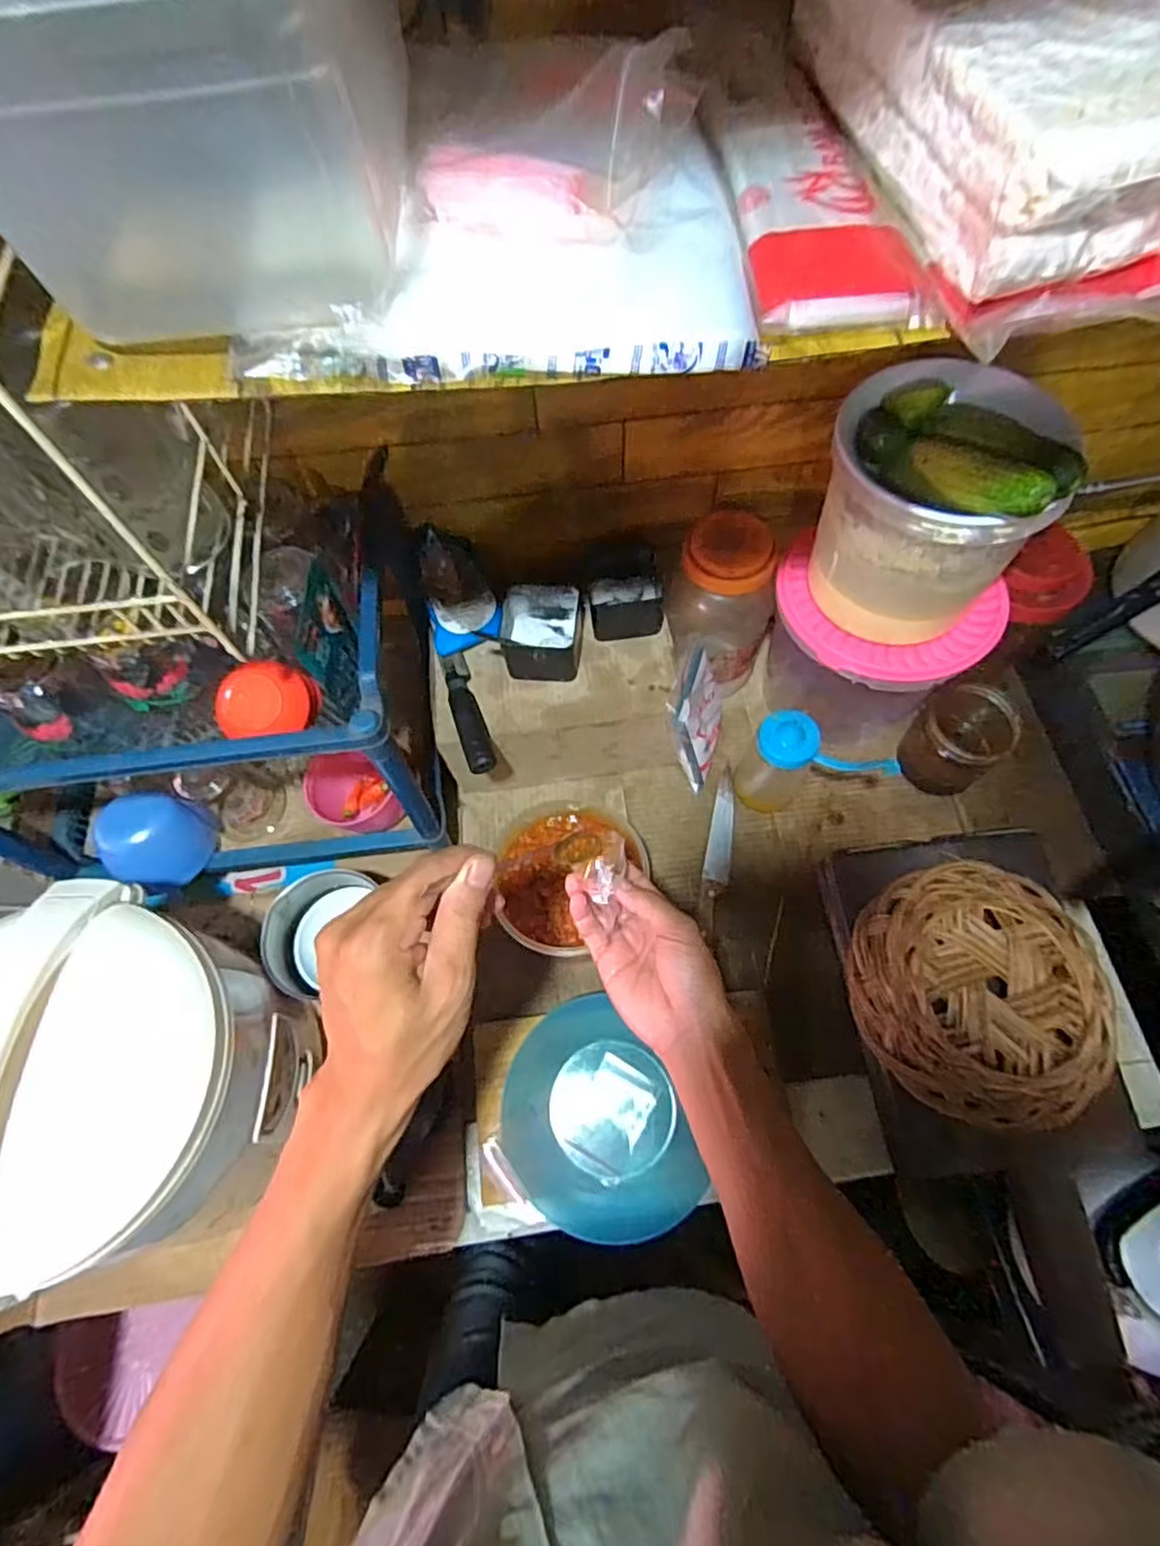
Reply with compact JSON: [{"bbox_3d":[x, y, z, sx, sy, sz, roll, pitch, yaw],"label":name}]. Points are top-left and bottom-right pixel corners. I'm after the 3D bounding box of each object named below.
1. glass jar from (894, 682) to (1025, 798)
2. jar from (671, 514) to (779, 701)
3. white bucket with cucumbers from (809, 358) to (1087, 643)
[{"bbox_3d":[0.405,-0.030,0.739,0.094,0.105,0.087,-1,65,2],"label":"glass jar"},{"bbox_3d":[0.151,-0.164,0.739,0.101,0.222,0.094,-1,65,2],"label":"jar"},{"bbox_3d":[0.289,-0.216,0.567,0.152,0.189,0.158,-1,65,2],"label":"white bucket with cucumbers"}]

